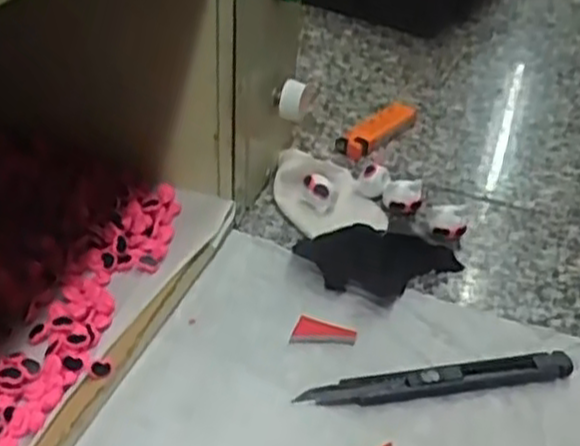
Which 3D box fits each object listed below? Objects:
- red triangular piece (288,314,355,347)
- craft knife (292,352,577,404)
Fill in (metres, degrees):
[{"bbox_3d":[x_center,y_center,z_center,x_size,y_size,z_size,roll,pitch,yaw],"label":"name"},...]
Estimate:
[{"bbox_3d":[0.018,0.060,0.418,0.033,0.004,0.017,13,38,11],"label":"red triangular piece"},{"bbox_3d":[0.077,0.080,0.399,0.145,0.007,0.016,-5,38,-13],"label":"craft knife"}]

